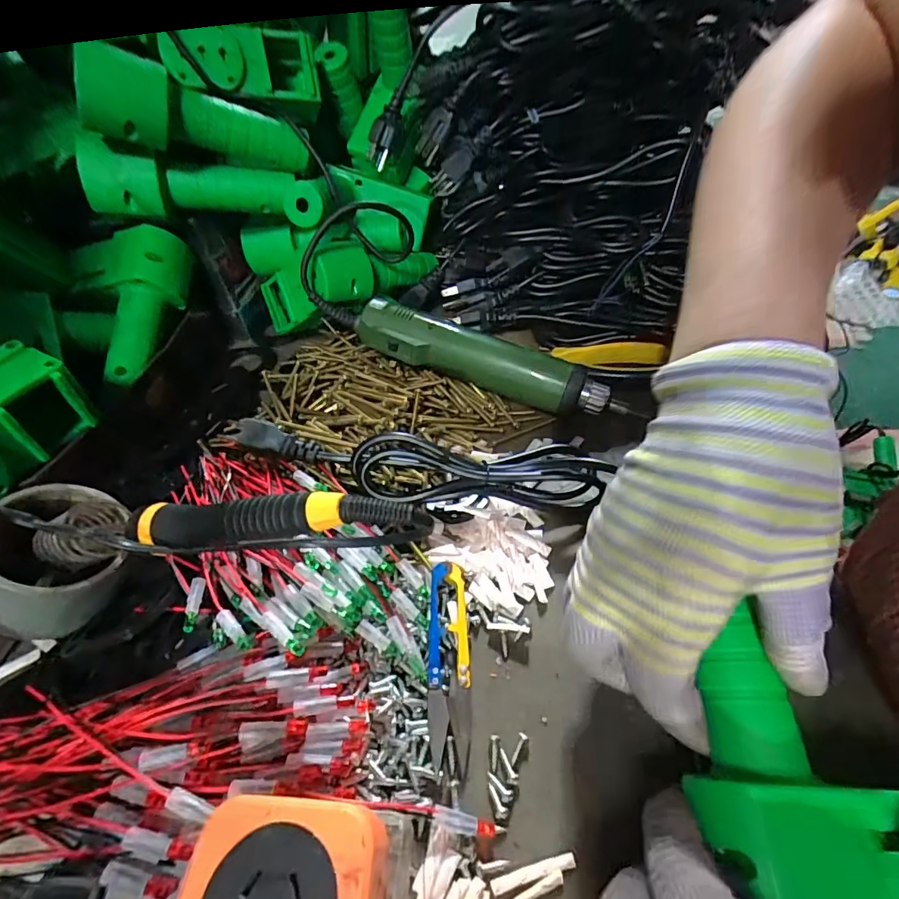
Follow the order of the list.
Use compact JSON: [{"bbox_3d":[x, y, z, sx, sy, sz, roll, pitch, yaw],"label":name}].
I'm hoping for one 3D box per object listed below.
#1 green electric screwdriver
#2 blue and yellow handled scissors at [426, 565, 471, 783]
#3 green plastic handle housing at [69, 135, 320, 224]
[{"bbox_3d":[0.032,-0.066,0.365,0.216,0.033,0.032,21,51,7],"label":"green electric screwdriver"},{"bbox_3d":[-0.001,0.108,0.247,0.021,0.011,0.101,-4,47,1],"label":"blue and yellow handled scissors"},{"bbox_3d":[-0.189,-0.204,0.367,0.169,0.048,0.047,-2,45,-14],"label":"green plastic handle housing"}]

